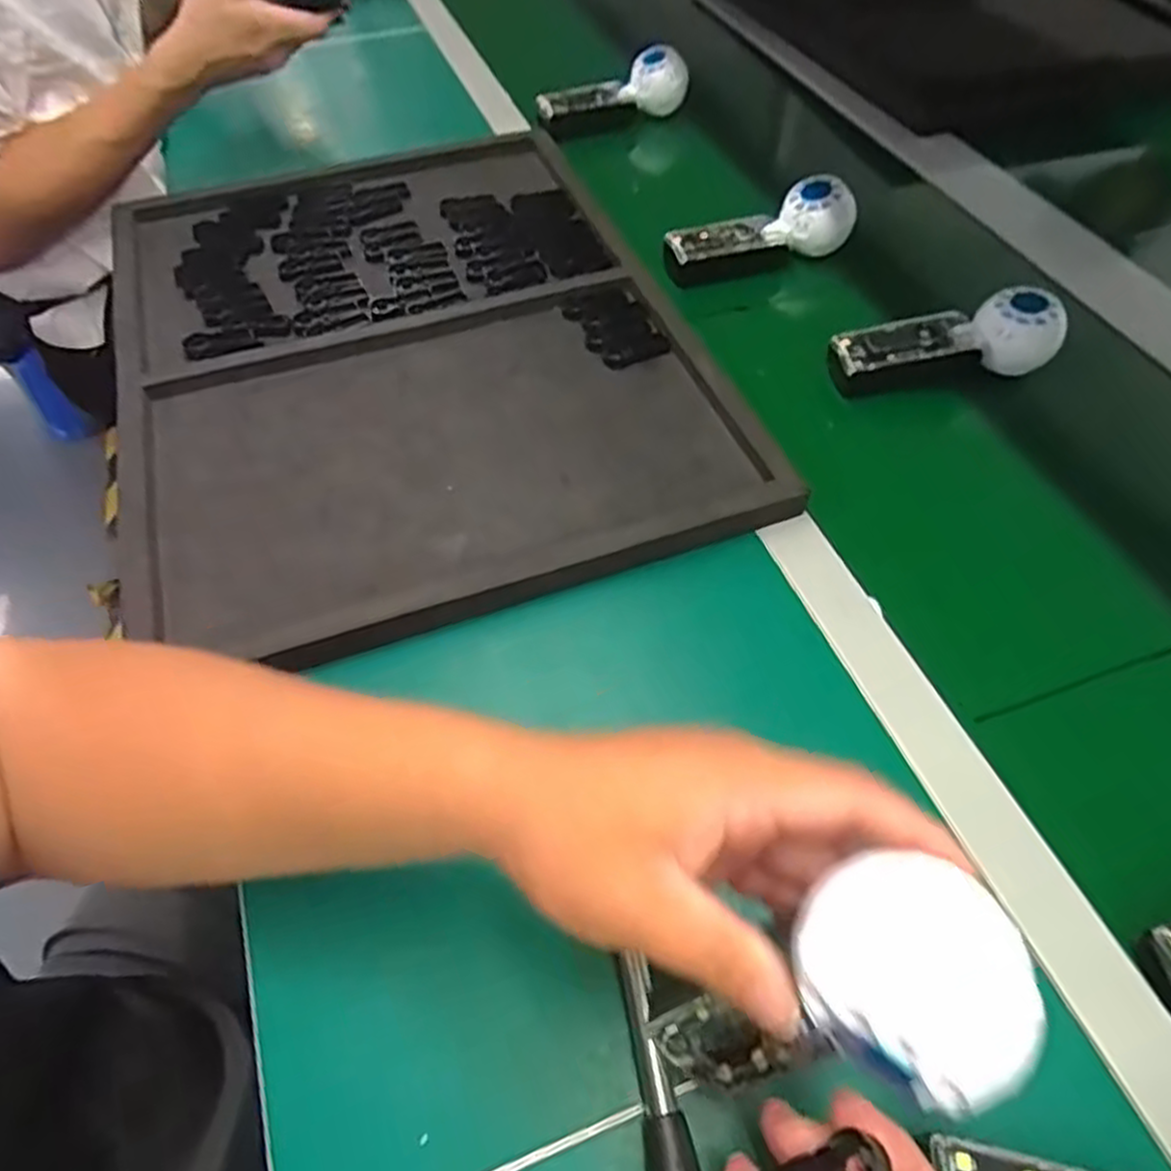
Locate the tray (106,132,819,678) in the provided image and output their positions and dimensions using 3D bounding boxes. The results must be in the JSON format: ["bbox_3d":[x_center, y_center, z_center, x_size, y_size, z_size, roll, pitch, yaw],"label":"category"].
[{"bbox_3d":[-0.148,-0.202,0.615,0.423,0.028,0.549,-17,56,-12],"label":"tray"}]

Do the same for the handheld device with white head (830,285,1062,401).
[{"bbox_3d":[0.277,-0.188,0.598,0.167,0.064,0.049,-2,54,-1],"label":"handheld device with white head"}]

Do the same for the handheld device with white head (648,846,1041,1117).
[{"bbox_3d":[0.077,0.153,0.270,0.055,0.168,0.061,2,52,-19],"label":"handheld device with white head"}]

